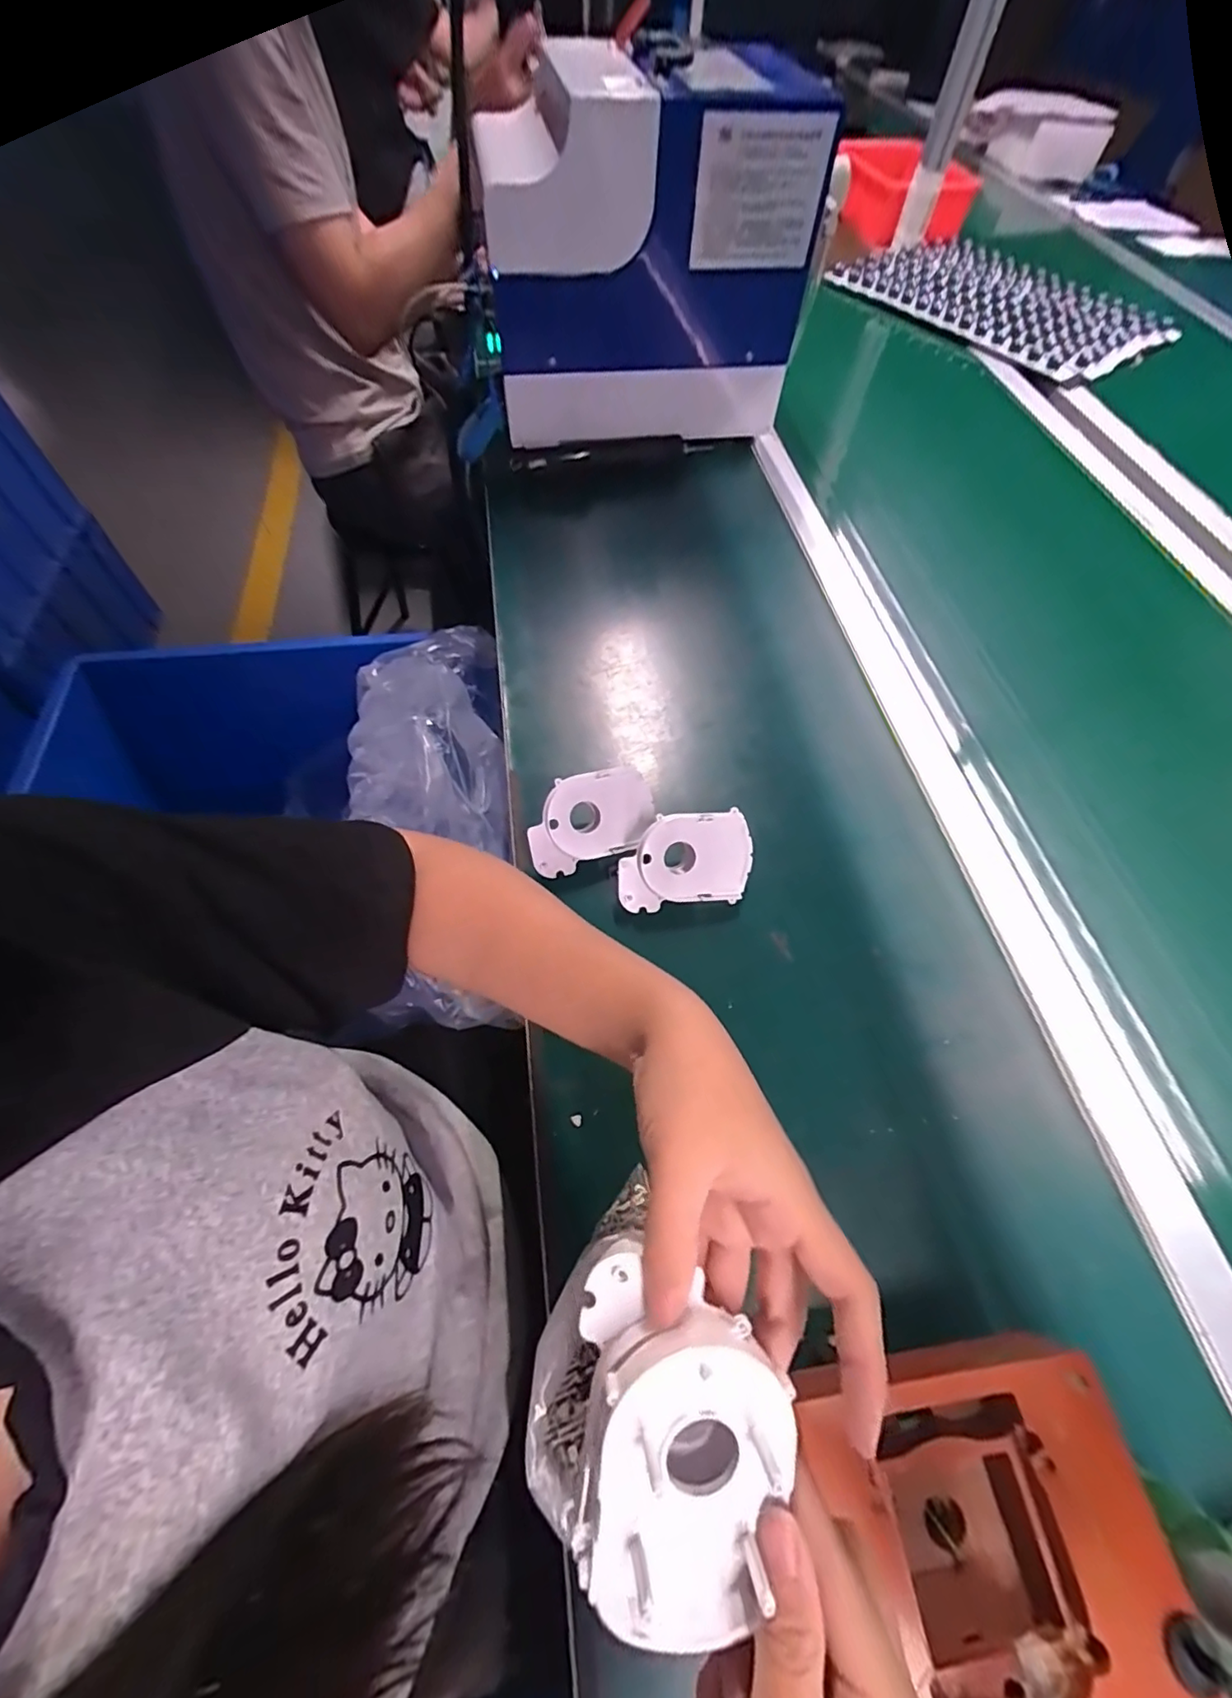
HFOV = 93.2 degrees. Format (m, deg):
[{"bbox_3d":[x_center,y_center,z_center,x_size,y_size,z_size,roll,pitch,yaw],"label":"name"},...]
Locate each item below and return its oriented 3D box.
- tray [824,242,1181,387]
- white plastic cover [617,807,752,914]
[{"bbox_3d":[0.625,-0.896,0.955,0.289,0.036,0.478,-38,69,-21],"label":"tray"},{"bbox_3d":[0.052,0.009,0.434,0.100,0.008,0.067,-6,100,-8],"label":"white plastic cover"}]

